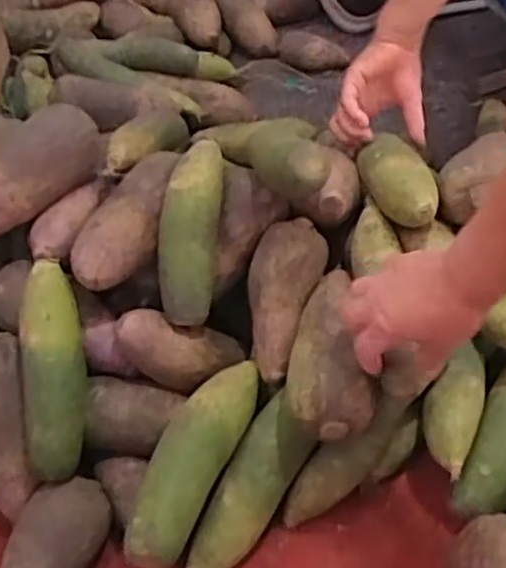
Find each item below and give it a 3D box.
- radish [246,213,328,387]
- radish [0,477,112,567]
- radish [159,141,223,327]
[{"bbox_3d":[0.031,0.011,0.701,0.066,0.051,0.154,12,86,16],"label":"radish"},{"bbox_3d":[-0.170,0.230,0.637,0.065,0.067,0.122,13,49,16],"label":"radish"},{"bbox_3d":[-0.060,-0.053,0.693,0.054,0.044,0.177,3,74,7],"label":"radish"}]

